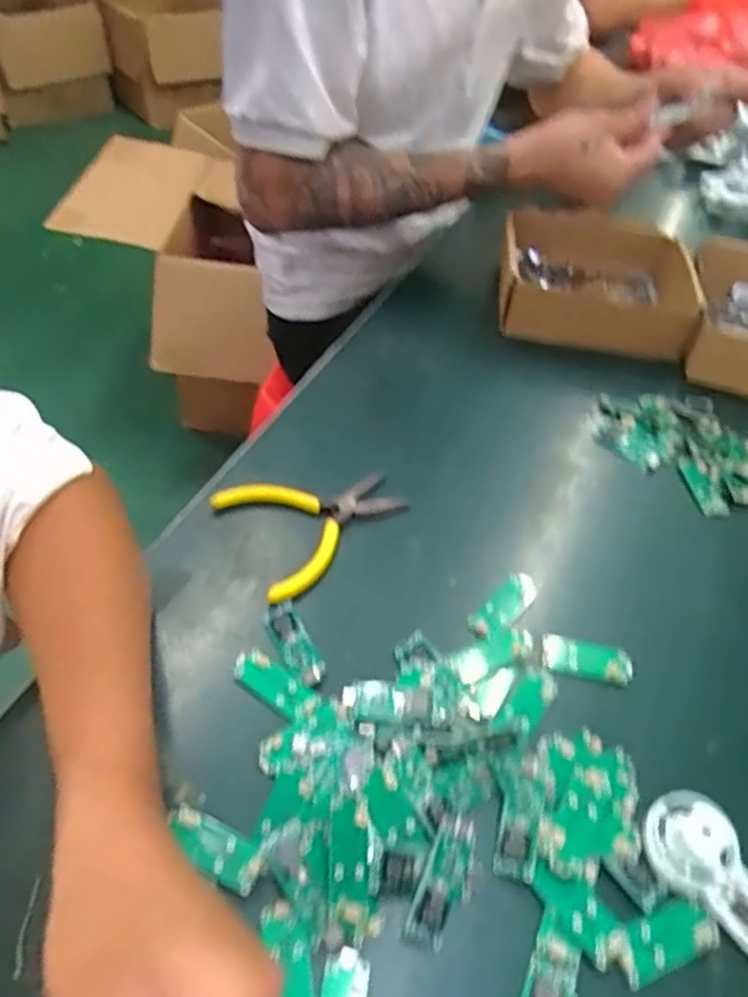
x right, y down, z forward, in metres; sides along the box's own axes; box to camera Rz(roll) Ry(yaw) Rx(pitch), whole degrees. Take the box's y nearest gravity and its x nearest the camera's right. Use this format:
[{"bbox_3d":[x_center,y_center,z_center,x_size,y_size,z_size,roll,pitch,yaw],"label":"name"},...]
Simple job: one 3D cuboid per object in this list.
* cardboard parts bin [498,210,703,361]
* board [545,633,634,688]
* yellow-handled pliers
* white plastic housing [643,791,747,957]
[{"bbox_3d":[0.207,-0.208,0.659,0.169,0.069,0.162,15,48,9],"label":"cardboard parts bin"},{"bbox_3d":[0.125,0.092,0.409,0.051,0.006,0.023,10,47,4],"label":"board"},{"bbox_3d":[-0.034,0.013,0.459,0.114,0.017,0.087,-22,53,-23],"label":"yellow-handled pliers"},{"bbox_3d":[0.167,0.178,0.316,0.035,0.027,0.095,-30,56,-28],"label":"white plastic housing"}]

